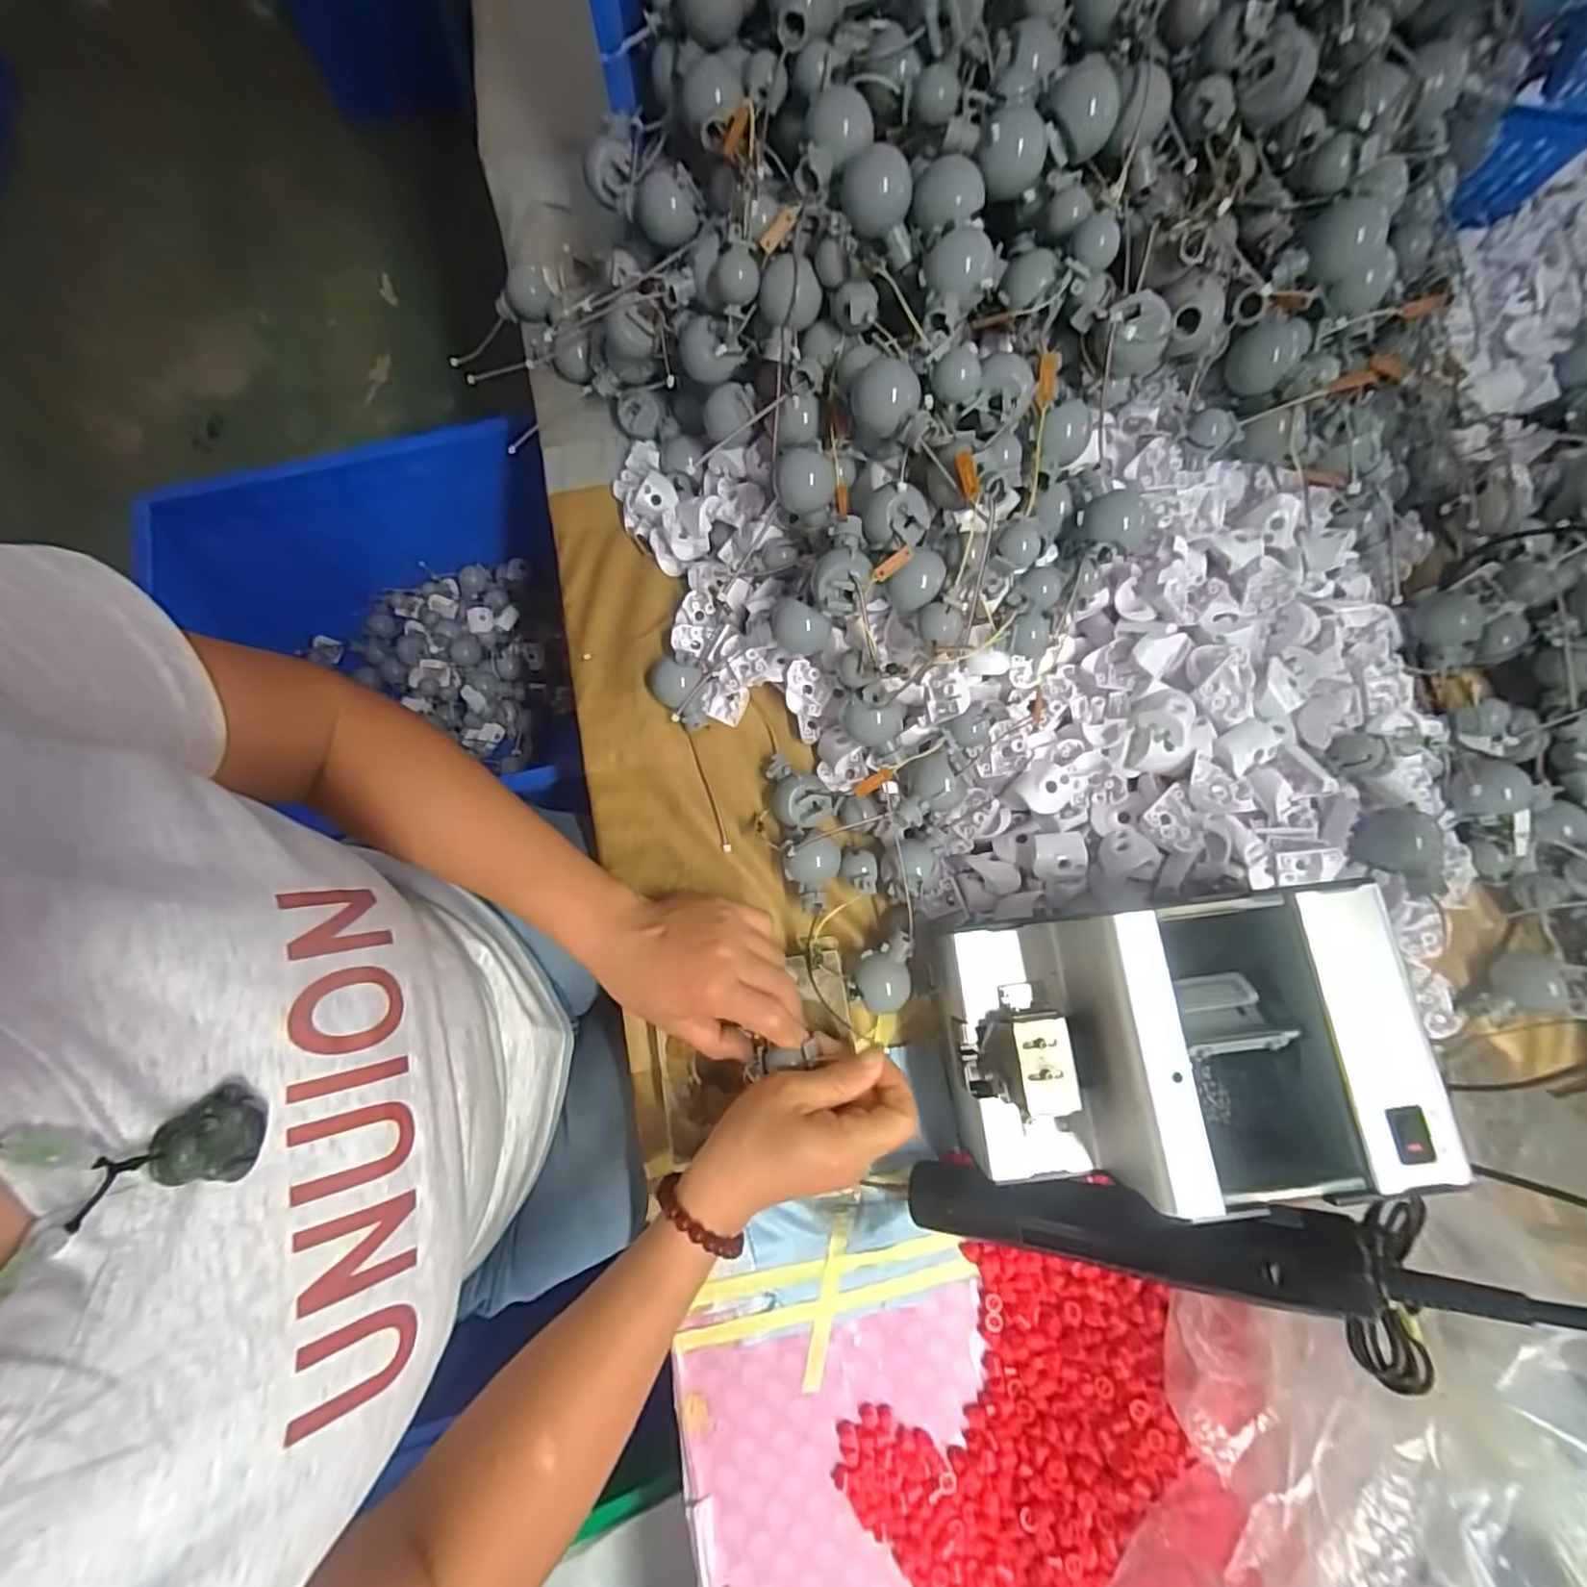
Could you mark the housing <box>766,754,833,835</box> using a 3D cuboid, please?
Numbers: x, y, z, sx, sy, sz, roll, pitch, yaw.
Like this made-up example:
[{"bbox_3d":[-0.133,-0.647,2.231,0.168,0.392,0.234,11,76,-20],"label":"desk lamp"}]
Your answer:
[{"bbox_3d":[0.000,0.000,0.430,0.033,0.035,0.050,-32,79,-7],"label":"housing"}]

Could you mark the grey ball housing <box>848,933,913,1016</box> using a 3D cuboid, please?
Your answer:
[{"bbox_3d":[0.052,0.109,0.411,0.035,0.033,0.045,2,77,0],"label":"grey ball housing"}]

